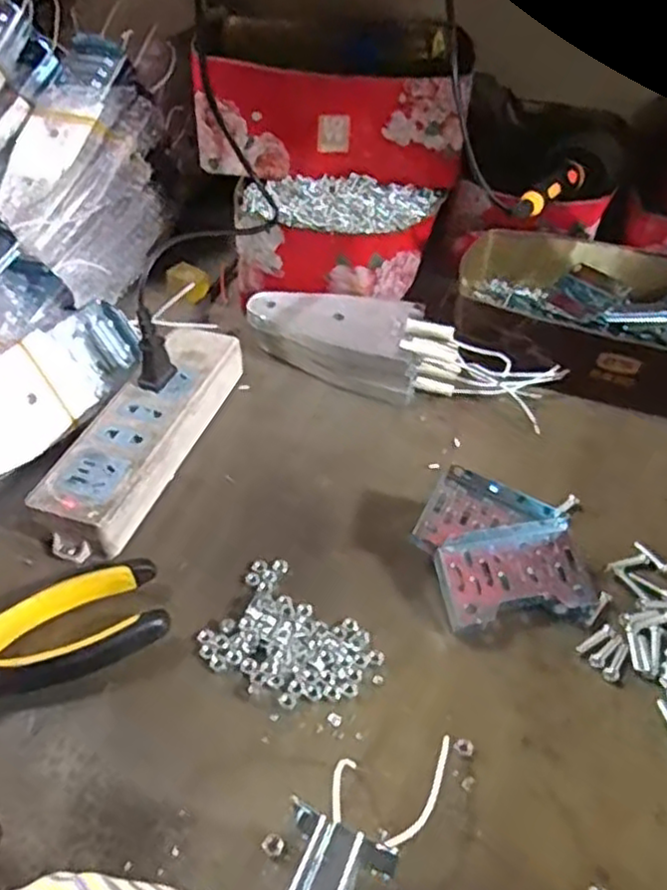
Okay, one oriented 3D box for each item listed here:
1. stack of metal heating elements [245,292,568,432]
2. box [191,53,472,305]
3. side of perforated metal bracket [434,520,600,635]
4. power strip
[{"bbox_3d":[0.047,-0.069,0.511,0.220,0.040,0.068,14,46,12],"label":"stack of metal heating elements"},{"bbox_3d":[-0.010,-0.199,0.531,0.204,0.129,0.103,7,45,5],"label":"box"},{"bbox_3d":[0.098,0.070,0.379,0.083,0.018,0.050,-5,65,-6],"label":"side of perforated metal bracket"},{"bbox_3d":[-0.119,-0.007,0.450,0.052,0.036,0.181,15,46,13],"label":"power strip"}]

